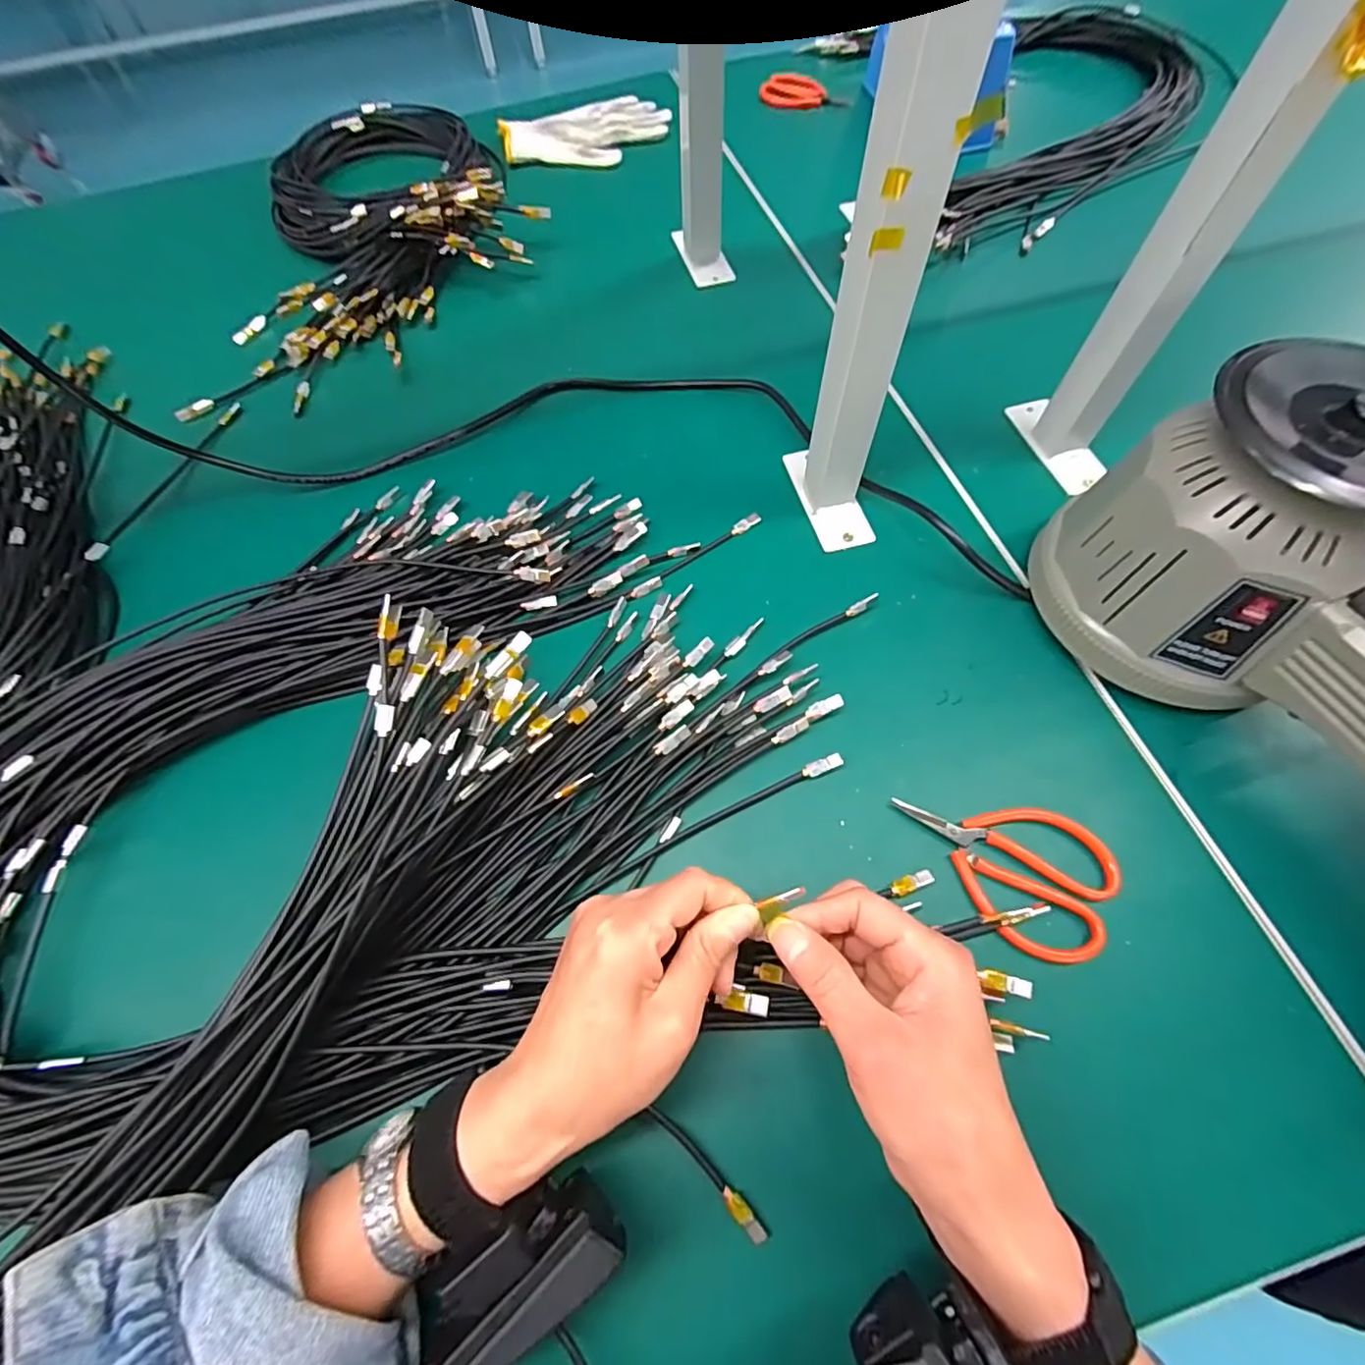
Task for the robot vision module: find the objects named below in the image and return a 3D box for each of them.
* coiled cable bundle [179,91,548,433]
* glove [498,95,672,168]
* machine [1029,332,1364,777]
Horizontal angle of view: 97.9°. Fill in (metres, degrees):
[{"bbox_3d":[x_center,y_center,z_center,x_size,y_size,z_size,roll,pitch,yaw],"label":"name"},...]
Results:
[{"bbox_3d":[-0.354,-0.490,0.613,0.368,0.063,0.466,-23,65,-8],"label":"coiled cable bundle"},{"bbox_3d":[-0.114,-0.652,0.697,0.194,0.021,0.135,-18,65,-6],"label":"glove"},{"bbox_3d":[0.334,-0.022,0.296,0.124,0.147,0.287,-32,67,-12],"label":"machine"}]

